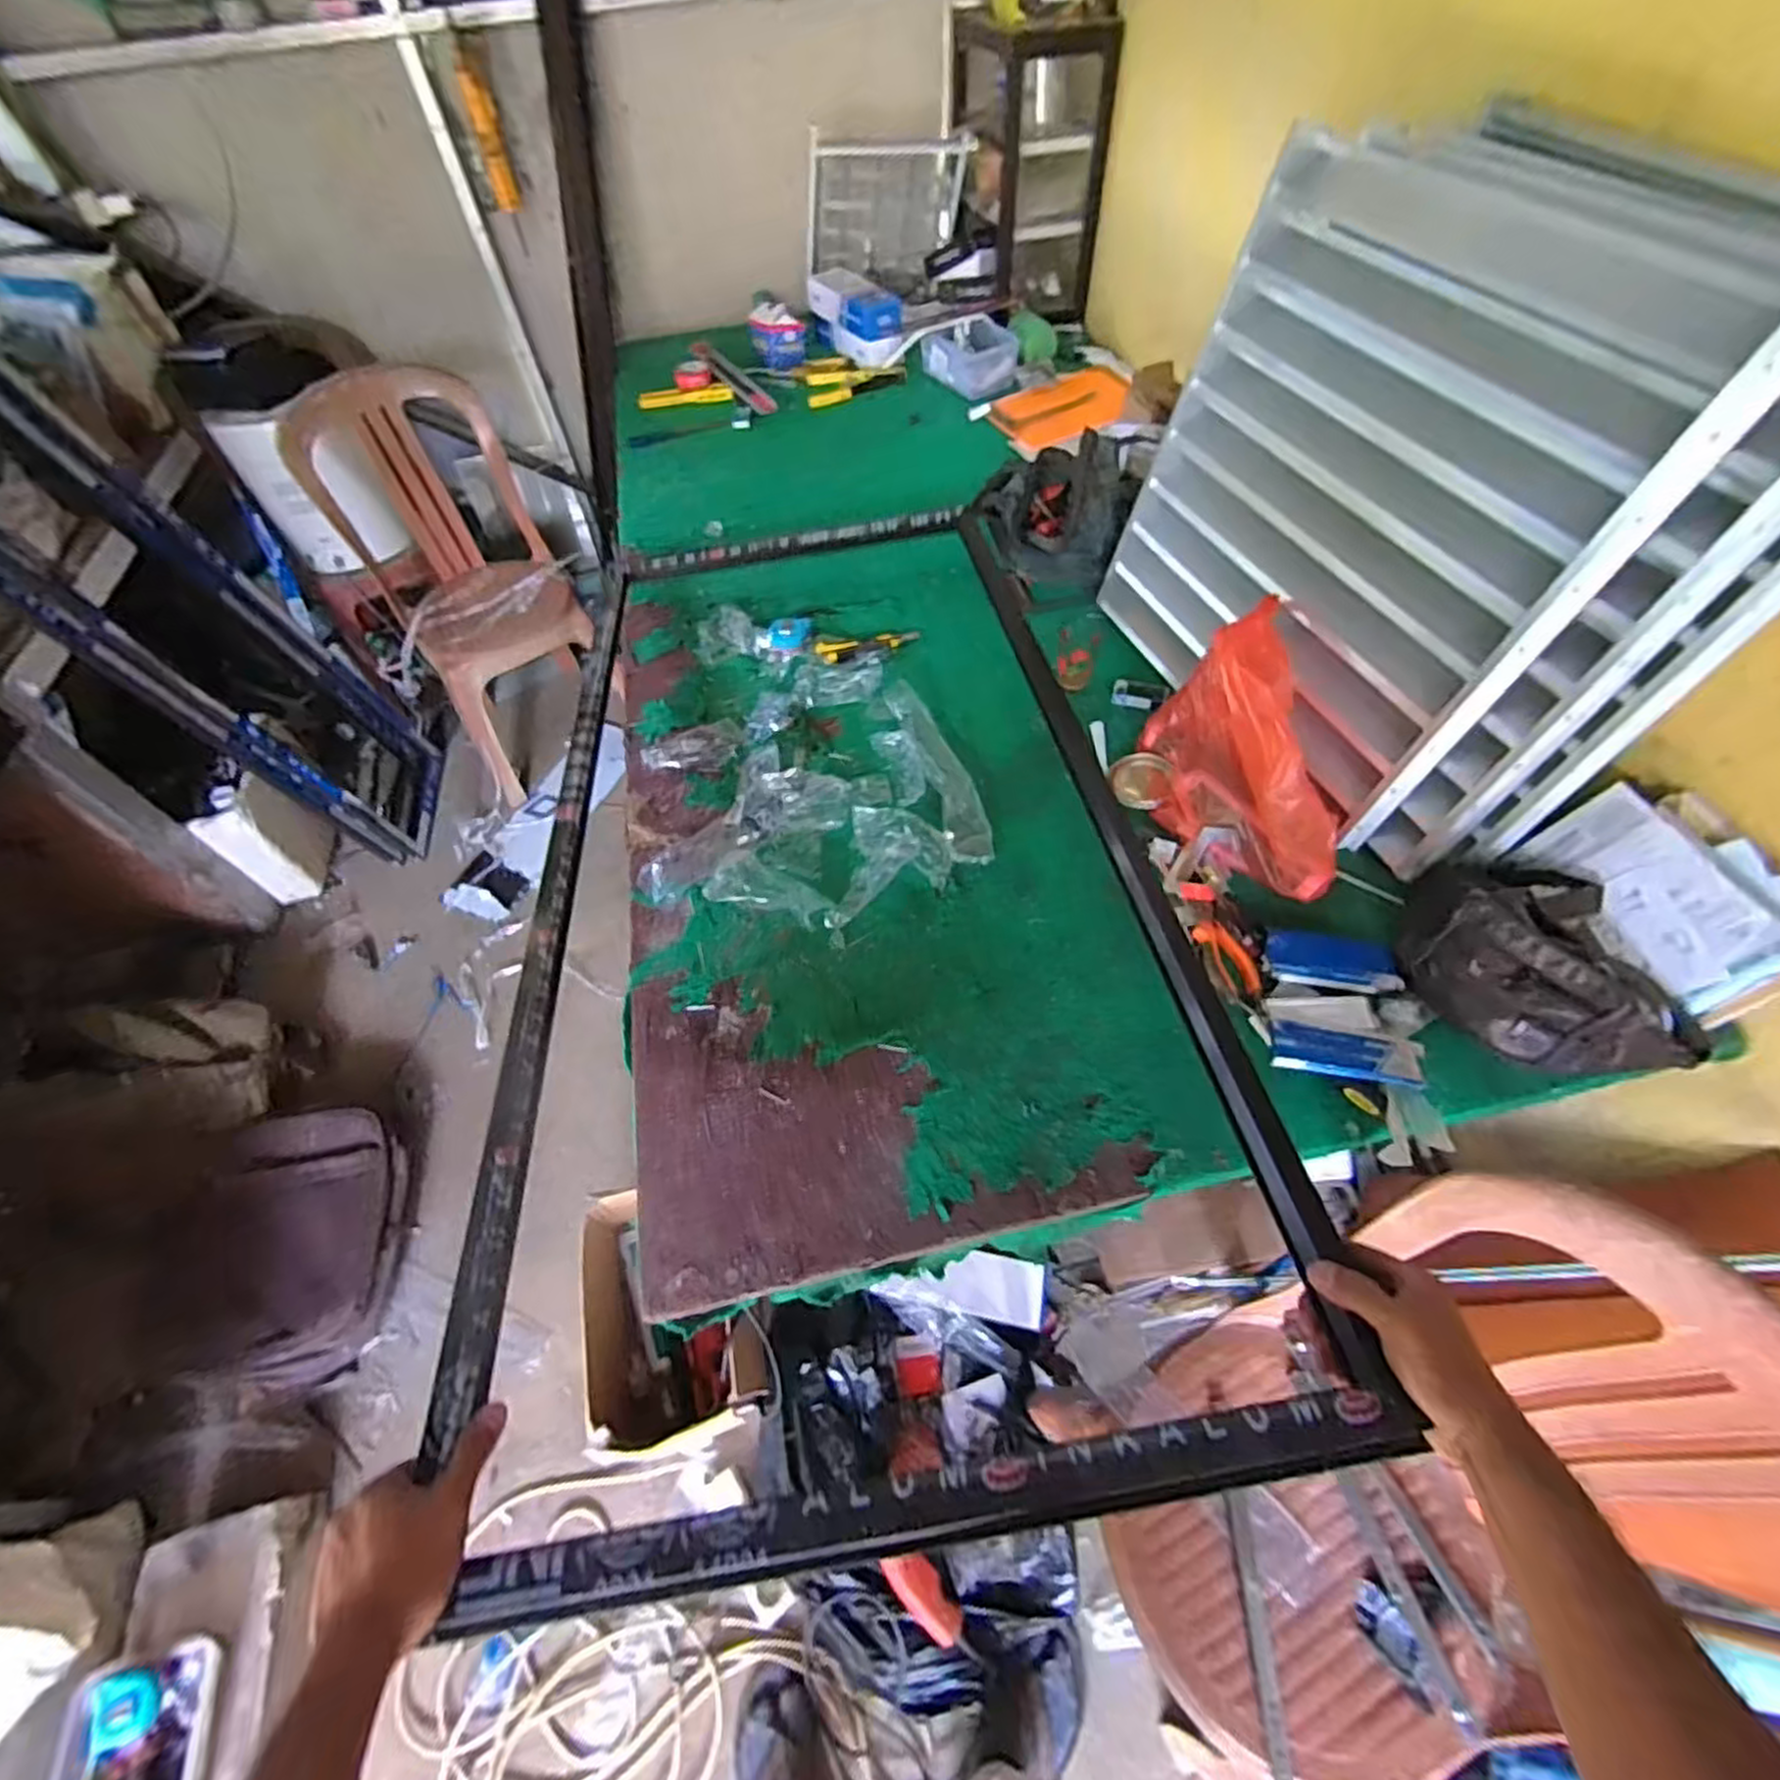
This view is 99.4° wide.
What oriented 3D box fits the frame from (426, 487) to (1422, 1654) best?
[{"bbox_3d":[-0.071,-0.117,0.906,0.659,0.027,1.377,-8,50,-1],"label":"frame"}]

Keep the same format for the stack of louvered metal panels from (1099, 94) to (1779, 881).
[{"bbox_3d":[0.597,-0.458,0.902,0.185,0.651,0.715,-9,53,-25],"label":"stack of louvered metal panels"}]

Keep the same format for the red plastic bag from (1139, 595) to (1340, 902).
[{"bbox_3d":[0.450,-0.185,0.919,0.301,0.273,0.163,32,62,22],"label":"red plastic bag"}]

